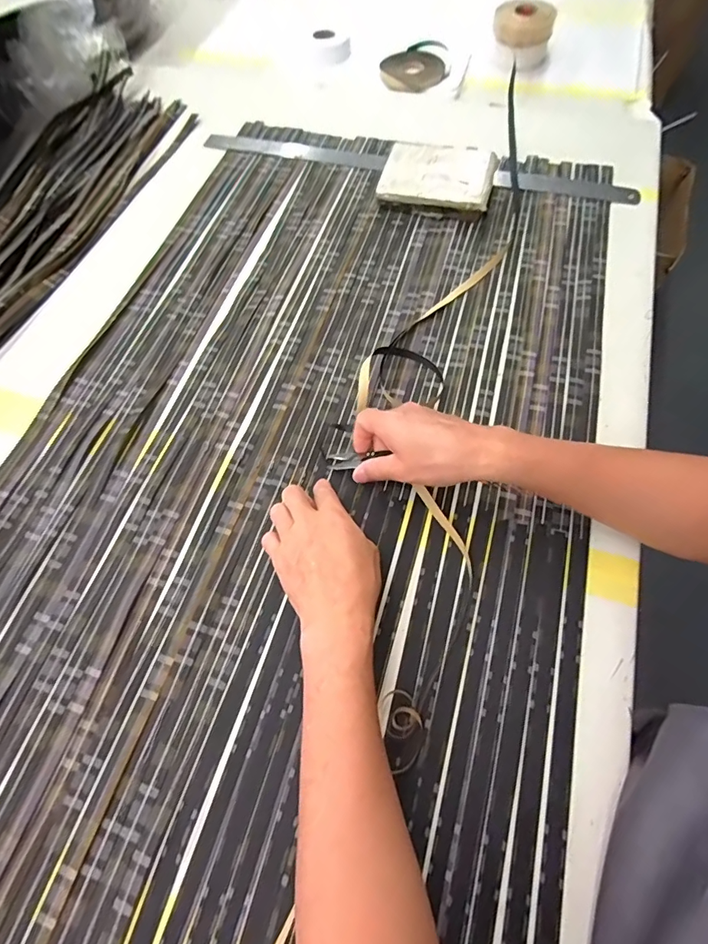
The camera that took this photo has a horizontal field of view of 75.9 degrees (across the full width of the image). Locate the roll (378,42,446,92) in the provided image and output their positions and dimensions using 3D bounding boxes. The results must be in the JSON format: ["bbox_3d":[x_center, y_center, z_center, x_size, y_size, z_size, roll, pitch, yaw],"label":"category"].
[{"bbox_3d":[0.102,-0.688,0.767,0.100,0.023,0.141,32,70,15],"label":"roll"}]

